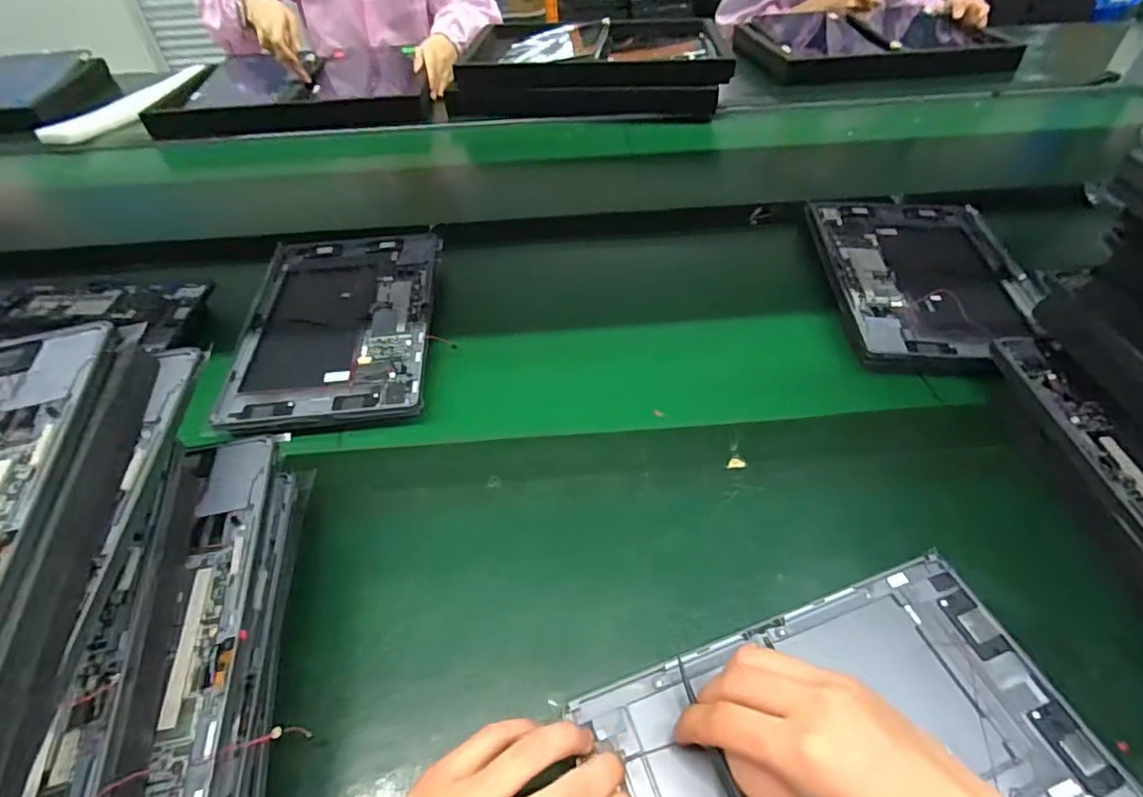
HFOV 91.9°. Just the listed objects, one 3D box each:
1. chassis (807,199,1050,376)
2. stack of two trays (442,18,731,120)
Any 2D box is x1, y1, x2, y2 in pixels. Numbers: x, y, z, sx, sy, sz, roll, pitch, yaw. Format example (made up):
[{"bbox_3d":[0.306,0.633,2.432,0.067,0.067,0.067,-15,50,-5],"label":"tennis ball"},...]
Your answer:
[{"bbox_3d":[0.348,-0.125,0.555,0.178,0.031,0.272,3,47,5],"label":"chassis"},{"bbox_3d":[0.026,-0.597,0.998,0.469,0.091,0.318,3,47,5],"label":"stack of two trays"}]

